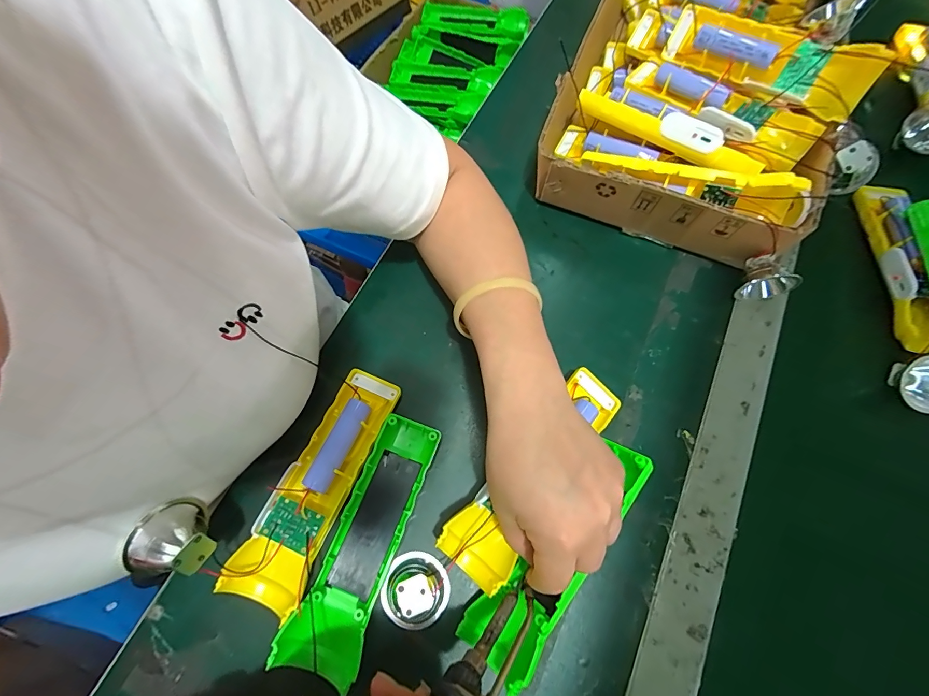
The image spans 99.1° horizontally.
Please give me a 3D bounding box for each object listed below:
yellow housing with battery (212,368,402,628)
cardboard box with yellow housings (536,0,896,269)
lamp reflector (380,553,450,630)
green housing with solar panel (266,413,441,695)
[{"bbox_3d":[-0.099,0.095,0.279,0.047,0.032,0.164,25,72,8],"label":"yellow housing with battery"},{"bbox_3d":[0.240,-0.290,0.389,0.228,0.088,0.417,24,72,8],"label":"cardboard box with yellow housings"},{"bbox_3d":[-0.032,0.160,0.257,0.043,0.024,0.043,0,70,0],"label":"lamp reflector"},{"bbox_3d":[-0.066,0.128,0.269,0.047,0.026,0.162,18,71,6],"label":"green housing with solar panel"}]

